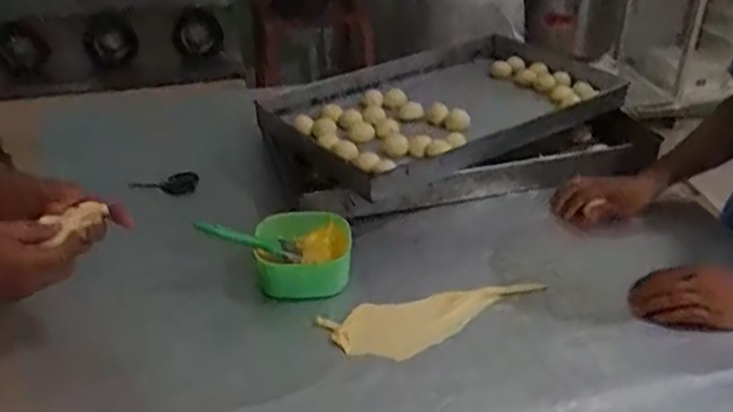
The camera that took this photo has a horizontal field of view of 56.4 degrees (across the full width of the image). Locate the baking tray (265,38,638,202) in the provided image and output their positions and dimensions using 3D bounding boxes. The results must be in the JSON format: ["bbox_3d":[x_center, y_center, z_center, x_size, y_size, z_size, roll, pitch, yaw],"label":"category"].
[{"bbox_3d":[0.152,-0.176,1.314,0.614,0.107,0.440,-17,35,-27],"label":"baking tray"}]

